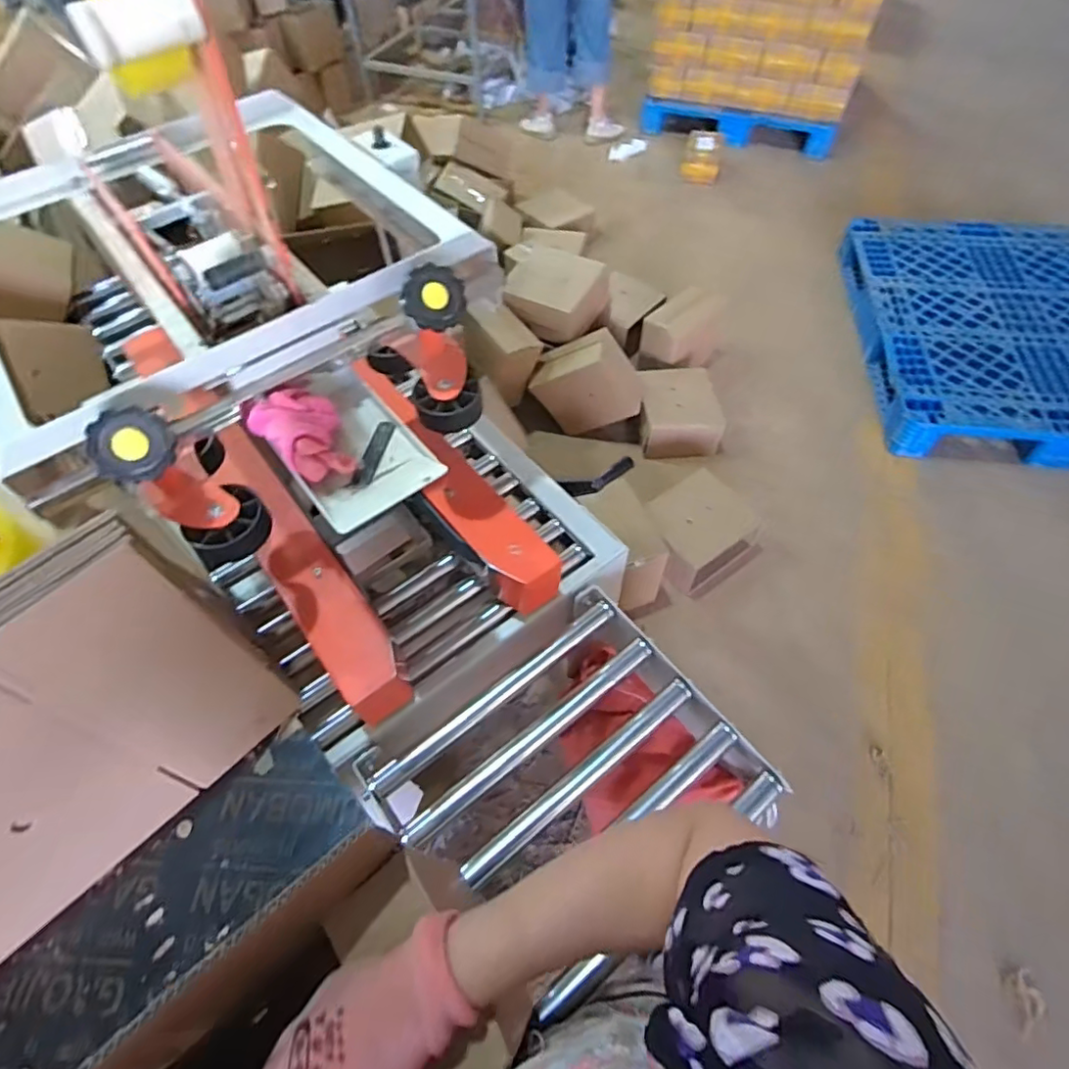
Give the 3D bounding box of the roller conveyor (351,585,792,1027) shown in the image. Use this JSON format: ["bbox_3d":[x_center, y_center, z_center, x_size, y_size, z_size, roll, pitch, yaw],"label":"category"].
[{"bbox_3d":[0.039,0.302,0.753,0.419,0.066,0.371,-34,62,-19],"label":"roller conveyor"}]

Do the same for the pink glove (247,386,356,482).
[{"bbox_3d":[-0.233,-0.098,0.593,0.083,0.049,0.102,-24,59,-14],"label":"pink glove"}]

